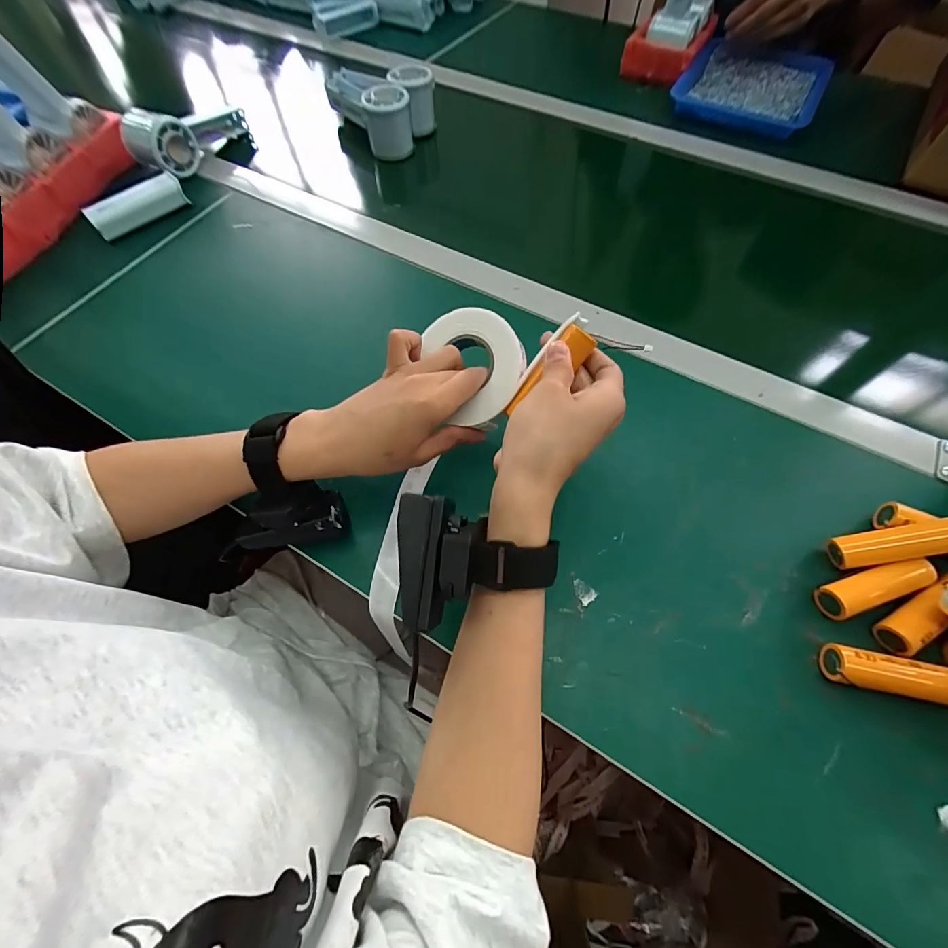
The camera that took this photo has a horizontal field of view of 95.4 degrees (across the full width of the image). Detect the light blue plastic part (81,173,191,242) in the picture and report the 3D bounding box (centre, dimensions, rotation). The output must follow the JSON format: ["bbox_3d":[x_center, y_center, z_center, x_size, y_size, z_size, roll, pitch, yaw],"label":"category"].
[{"bbox_3d":[-0.373,-0.296,0.480,0.098,0.031,0.020,-37,68,-17],"label":"light blue plastic part"}]

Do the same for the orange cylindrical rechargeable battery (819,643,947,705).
[{"bbox_3d":[0.254,0.123,0.262,0.070,0.022,0.022,11,63,6],"label":"orange cylindrical rechargeable battery"}]

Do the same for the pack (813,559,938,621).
[{"bbox_3d":[0.266,0.076,0.288,0.076,0.020,0.022,-16,64,-7],"label":"pack"}]

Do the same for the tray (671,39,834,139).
[{"bbox_3d":[0.374,-0.521,0.587,0.174,0.032,0.226,27,66,14],"label":"tray"}]

